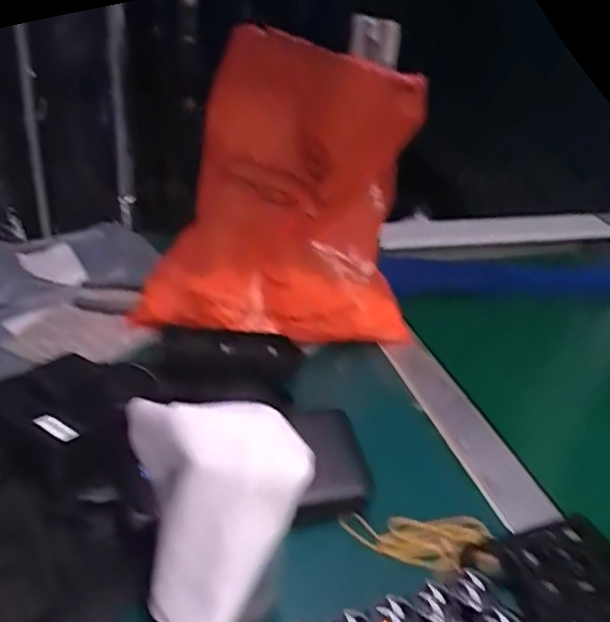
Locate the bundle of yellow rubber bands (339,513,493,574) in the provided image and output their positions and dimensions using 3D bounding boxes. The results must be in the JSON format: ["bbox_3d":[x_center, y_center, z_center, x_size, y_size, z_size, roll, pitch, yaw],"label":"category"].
[{"bbox_3d":[0.072,0.146,0.414,0.091,0.009,0.038,1,31,-9],"label":"bundle of yellow rubber bands"}]

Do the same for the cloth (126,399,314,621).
[{"bbox_3d":[-0.042,0.096,0.319,0.072,0.102,0.084,-9,34,-23],"label":"cloth"}]

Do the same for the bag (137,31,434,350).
[{"bbox_3d":[-0.016,-0.087,0.539,0.211,0.240,0.083,7,31,2],"label":"bag"}]

